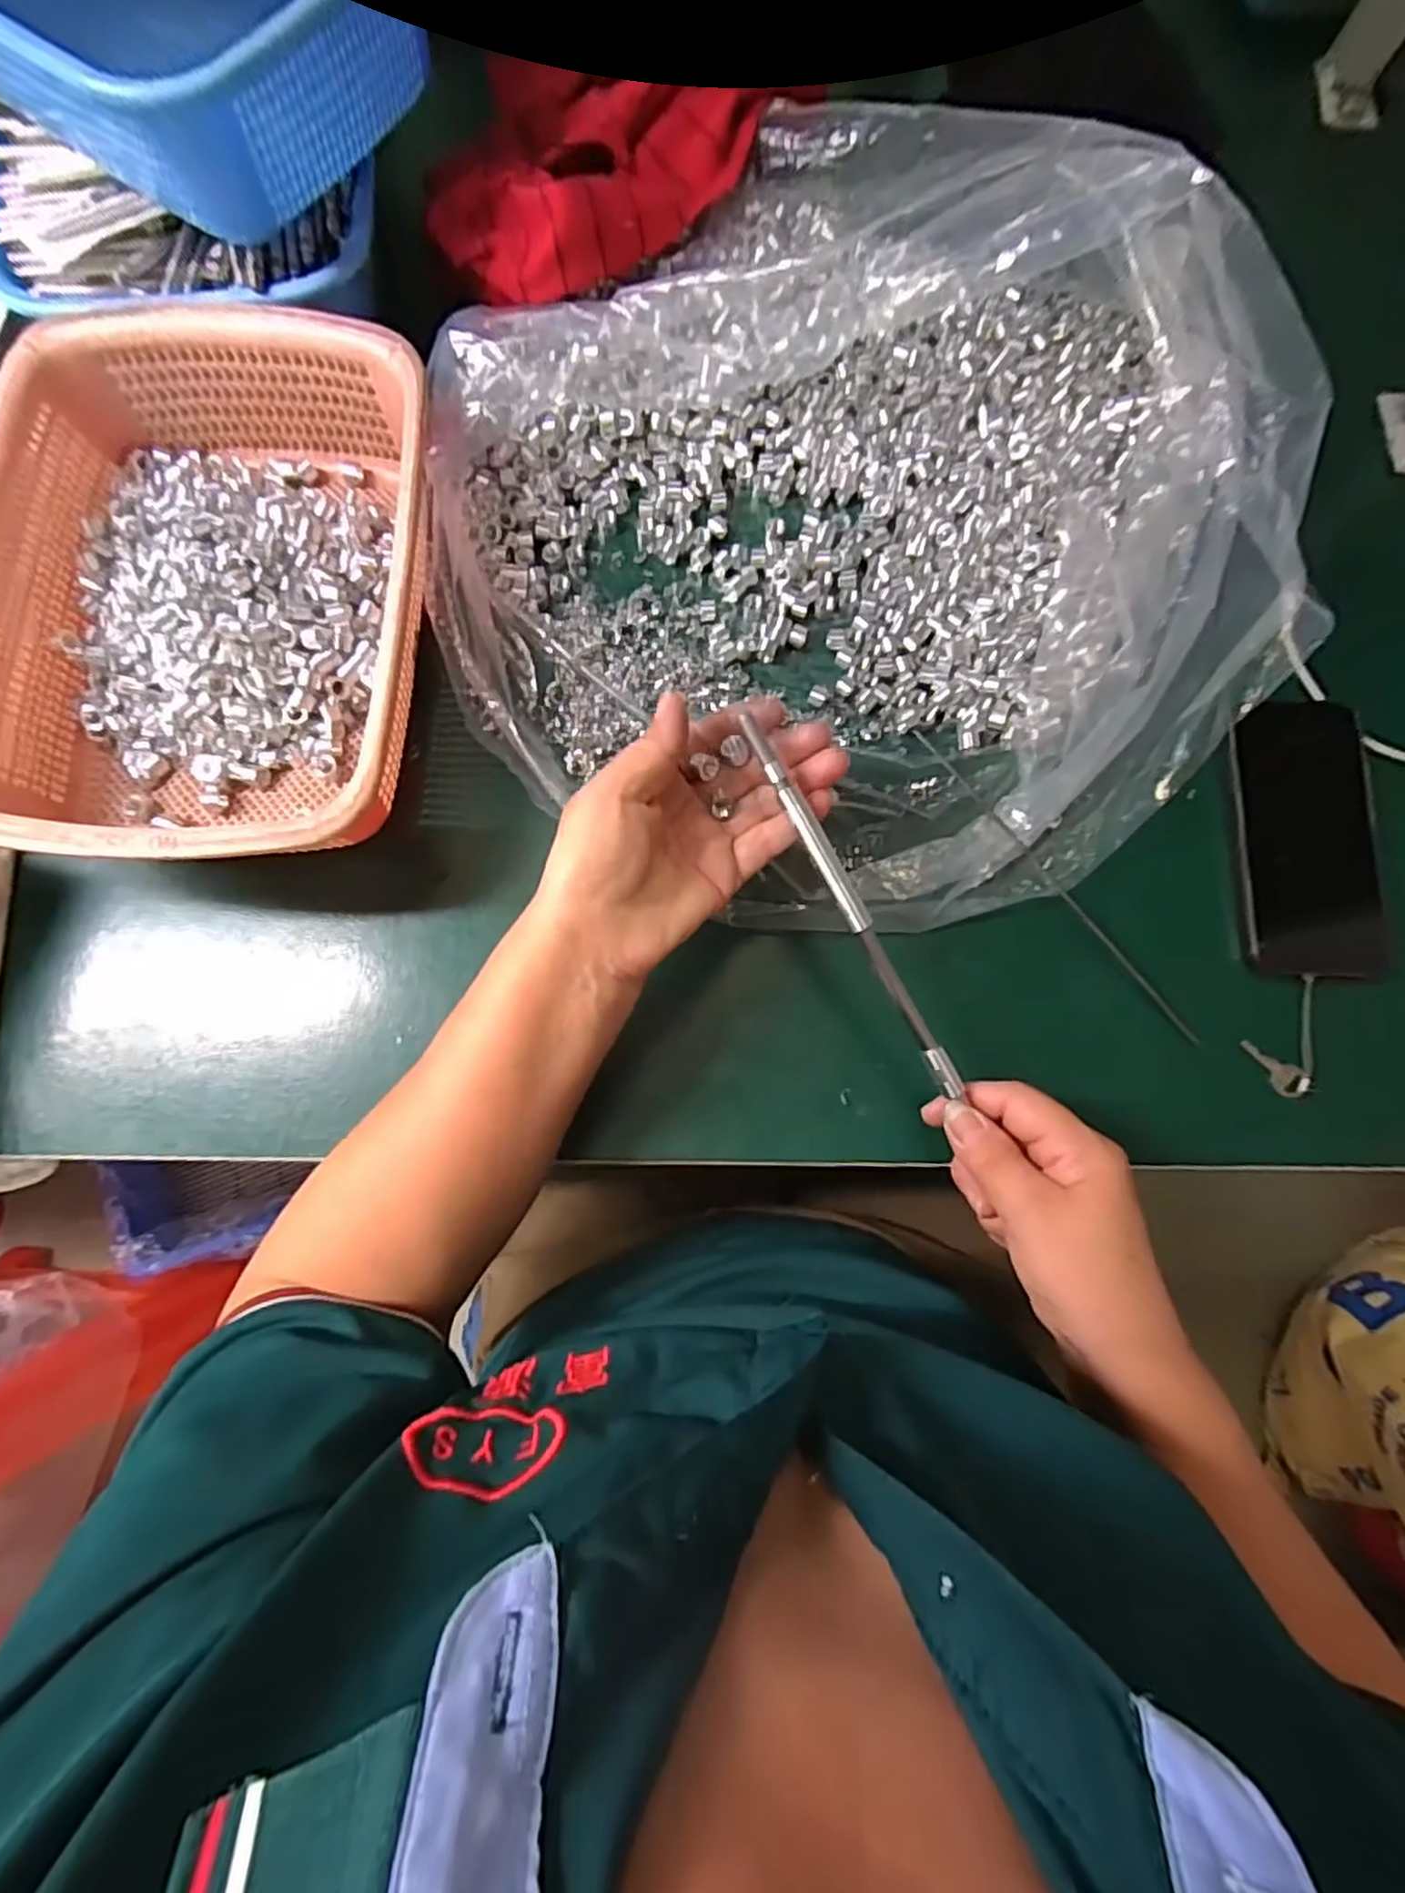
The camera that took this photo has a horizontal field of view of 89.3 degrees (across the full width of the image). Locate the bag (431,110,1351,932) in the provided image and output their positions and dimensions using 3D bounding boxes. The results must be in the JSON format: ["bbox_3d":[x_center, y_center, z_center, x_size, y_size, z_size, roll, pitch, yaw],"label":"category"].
[{"bbox_3d":[0.082,-0.233,0.371,0.450,0.113,0.431,-12,80,-5],"label":"bag"}]

